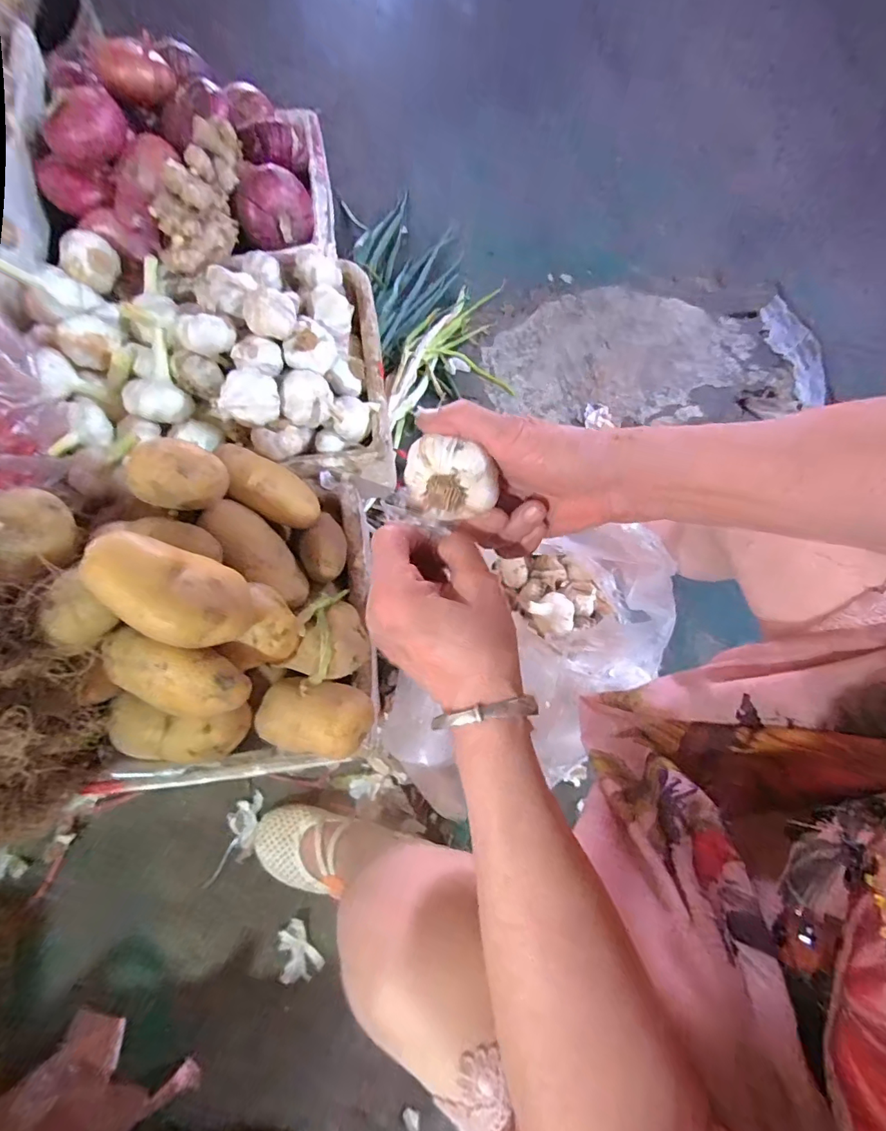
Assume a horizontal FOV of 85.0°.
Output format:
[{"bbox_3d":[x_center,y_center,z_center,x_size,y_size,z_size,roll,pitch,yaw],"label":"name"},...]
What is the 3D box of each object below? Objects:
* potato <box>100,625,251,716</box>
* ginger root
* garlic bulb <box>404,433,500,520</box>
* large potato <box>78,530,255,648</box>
[{"bbox_3d":[-0.223,0.091,0.397,0.120,0.044,0.055,13,73,7],"label":"potato"},{"bbox_3d":[-0.294,-0.442,0.585,0.063,0.075,0.171,9,73,5],"label":"ginger root"},{"bbox_3d":[0.003,-0.054,0.291,0.045,0.032,0.052,-30,74,-7],"label":"garlic bulb"},{"bbox_3d":[-0.217,0.026,0.384,0.119,0.058,0.069,25,48,-25],"label":"large potato"}]

